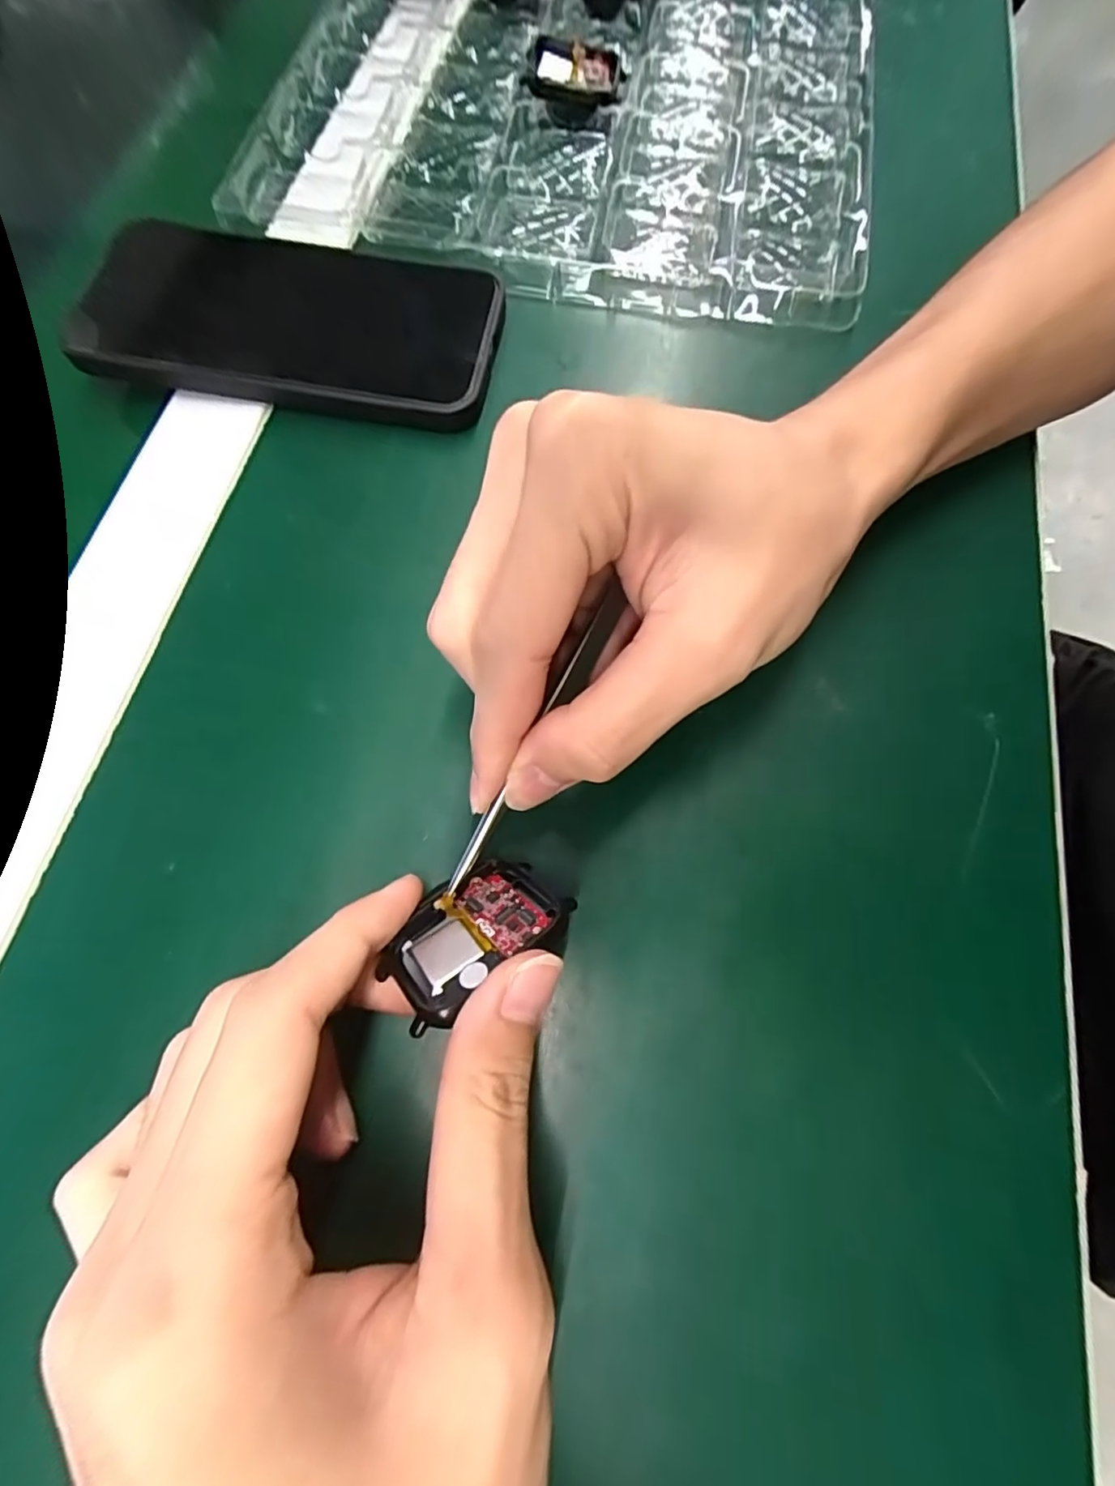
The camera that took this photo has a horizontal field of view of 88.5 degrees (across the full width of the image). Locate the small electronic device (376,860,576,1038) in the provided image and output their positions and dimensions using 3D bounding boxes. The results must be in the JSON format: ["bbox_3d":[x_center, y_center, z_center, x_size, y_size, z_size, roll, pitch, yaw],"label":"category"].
[{"bbox_3d":[-0.022,0.049,0.150,0.046,0.006,0.038,-32,35,-20],"label":"small electronic device"}]

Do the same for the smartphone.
[{"bbox_3d":[-0.106,-0.171,0.231,0.159,0.010,0.083,7,73,0],"label":"smartphone"}]

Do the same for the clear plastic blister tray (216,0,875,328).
[{"bbox_3d":[0.008,-0.316,0.282,0.283,0.019,0.261,6,72,2],"label":"clear plastic blister tray"}]

